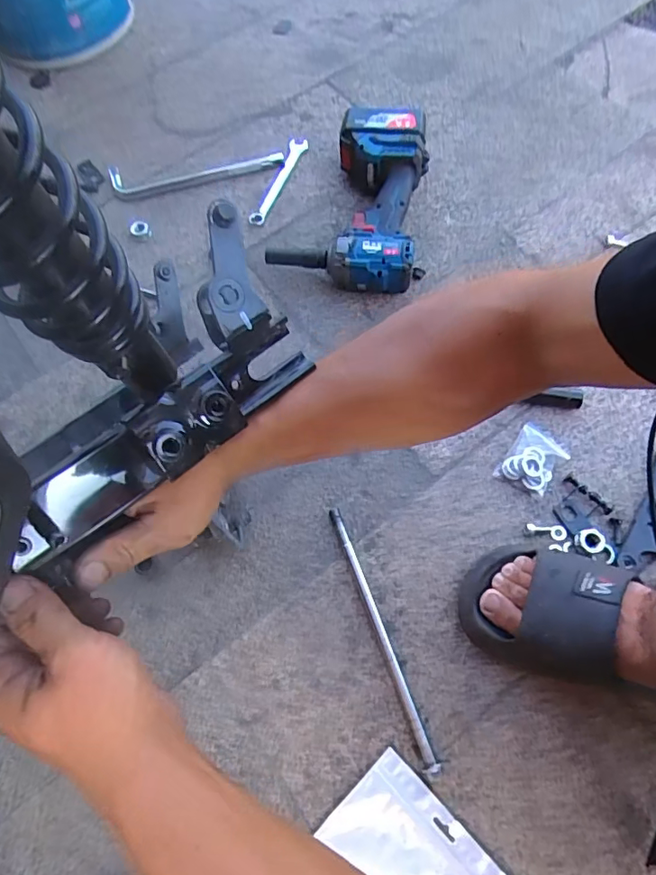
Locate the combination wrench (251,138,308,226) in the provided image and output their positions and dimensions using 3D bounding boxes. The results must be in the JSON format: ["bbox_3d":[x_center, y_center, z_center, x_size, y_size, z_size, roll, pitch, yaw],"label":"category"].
[{"bbox_3d":[-0.071,-0.373,0.762,0.031,0.017,0.162,20,70,10],"label":"combination wrench"}]

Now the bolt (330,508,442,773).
[{"bbox_3d":[0.051,0.193,0.532,0.014,0.012,0.261,-21,69,-5],"label":"bolt"}]

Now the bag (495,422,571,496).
[{"bbox_3d":[0.230,0.026,0.587,0.055,0.013,0.068,33,73,15],"label":"bag"}]

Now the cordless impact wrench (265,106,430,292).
[{"bbox_3d":[0.048,-0.313,0.689,0.184,0.079,0.240,16,70,9],"label":"cordless impact wrench"}]

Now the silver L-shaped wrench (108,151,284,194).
[{"bbox_3d":[-0.192,-0.391,0.770,0.251,0.018,0.050,-9,68,-1],"label":"silver L-shaped wrench"}]

